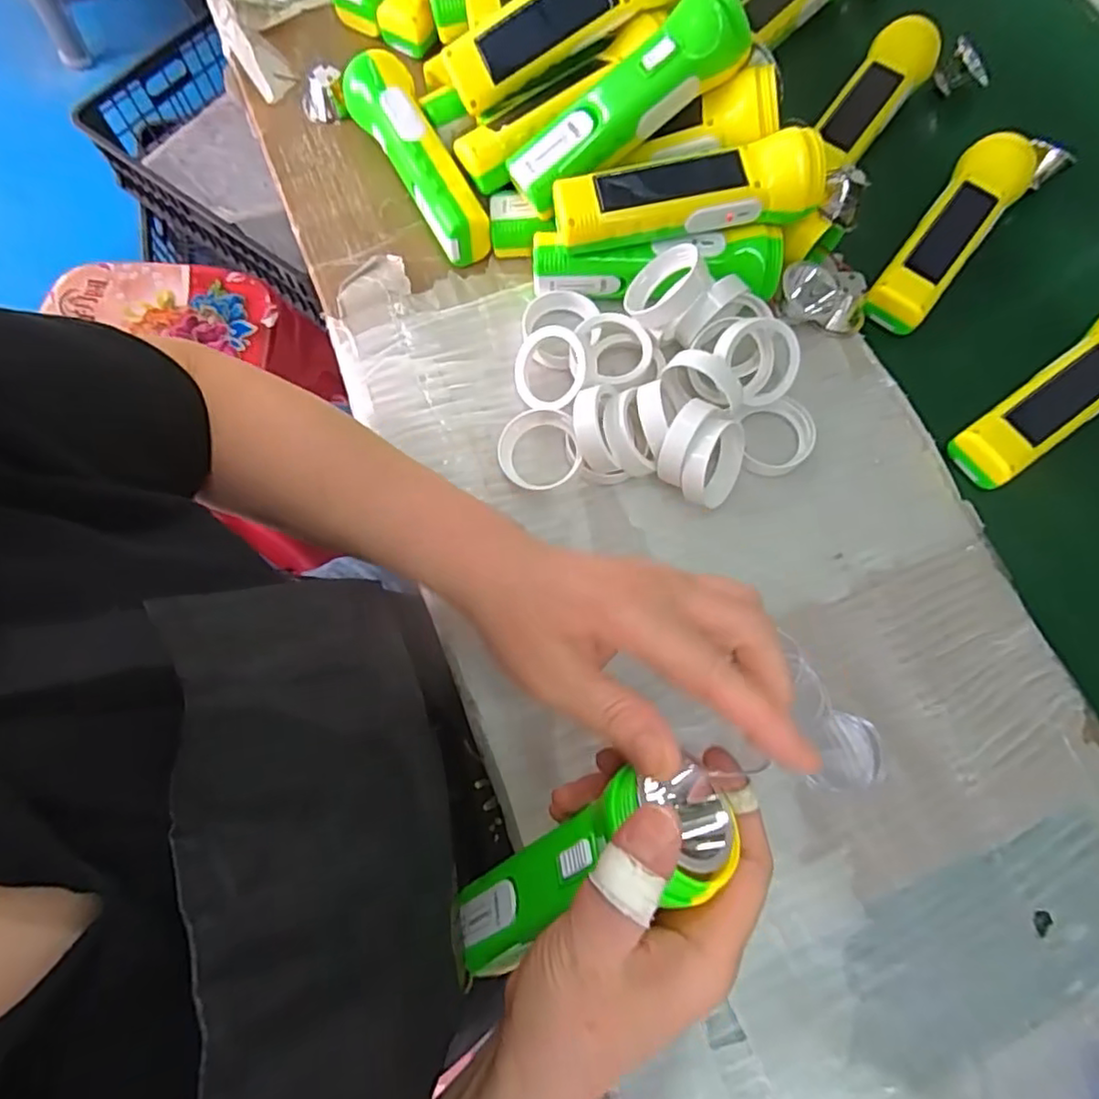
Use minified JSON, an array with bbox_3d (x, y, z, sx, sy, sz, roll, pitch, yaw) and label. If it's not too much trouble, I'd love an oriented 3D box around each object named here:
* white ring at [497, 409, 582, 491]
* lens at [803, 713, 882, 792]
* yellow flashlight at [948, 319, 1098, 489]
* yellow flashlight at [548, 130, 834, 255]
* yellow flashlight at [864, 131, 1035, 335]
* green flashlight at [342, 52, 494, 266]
[{"bbox_3d":[-0.007,-0.063,0.404,0.050,0.019,0.050,0,72,-1],"label":"white ring"},{"bbox_3d":[0.166,0.113,0.358,0.041,0.005,0.040,-5,73,-3],"label":"lens"},{"bbox_3d":[0.325,-0.100,0.401,0.144,0.038,0.044,-32,76,-11],"label":"yellow flashlight"},{"bbox_3d":[0.082,-0.219,0.393,0.158,0.046,0.043,-4,72,-3],"label":"yellow flashlight"},{"bbox_3d":[0.276,-0.220,0.436,0.050,0.036,0.153,36,78,13],"label":"yellow flashlight"},{"bbox_3d":[-0.094,-0.279,0.454,0.047,0.046,0.160,-27,73,-5],"label":"green flashlight"}]

